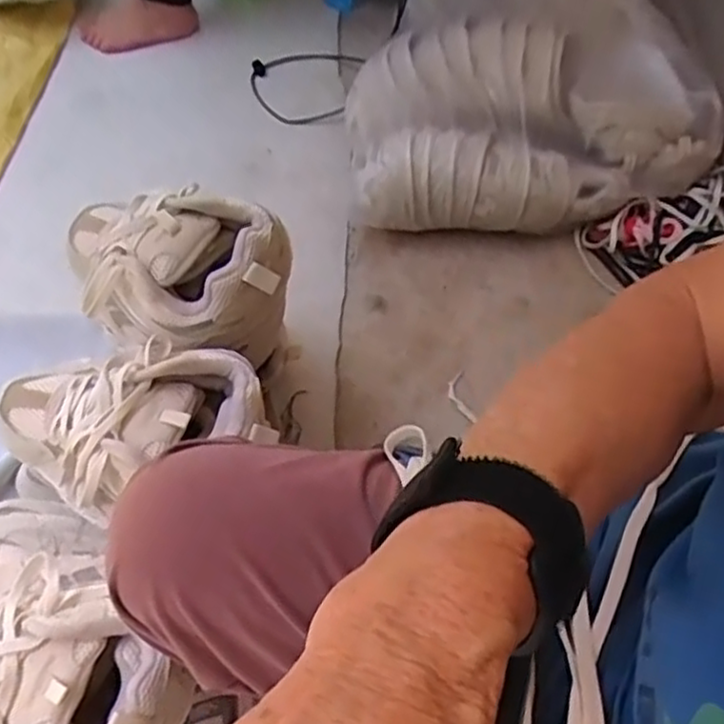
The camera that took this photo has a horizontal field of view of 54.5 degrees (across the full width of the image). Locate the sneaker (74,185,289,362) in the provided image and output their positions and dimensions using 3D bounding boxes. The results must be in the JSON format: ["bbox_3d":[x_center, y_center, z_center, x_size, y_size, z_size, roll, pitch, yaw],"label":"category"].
[{"bbox_3d":[-0.167,-0.082,0.583,0.216,0.100,0.127,19,60,9],"label":"sneaker"}]

